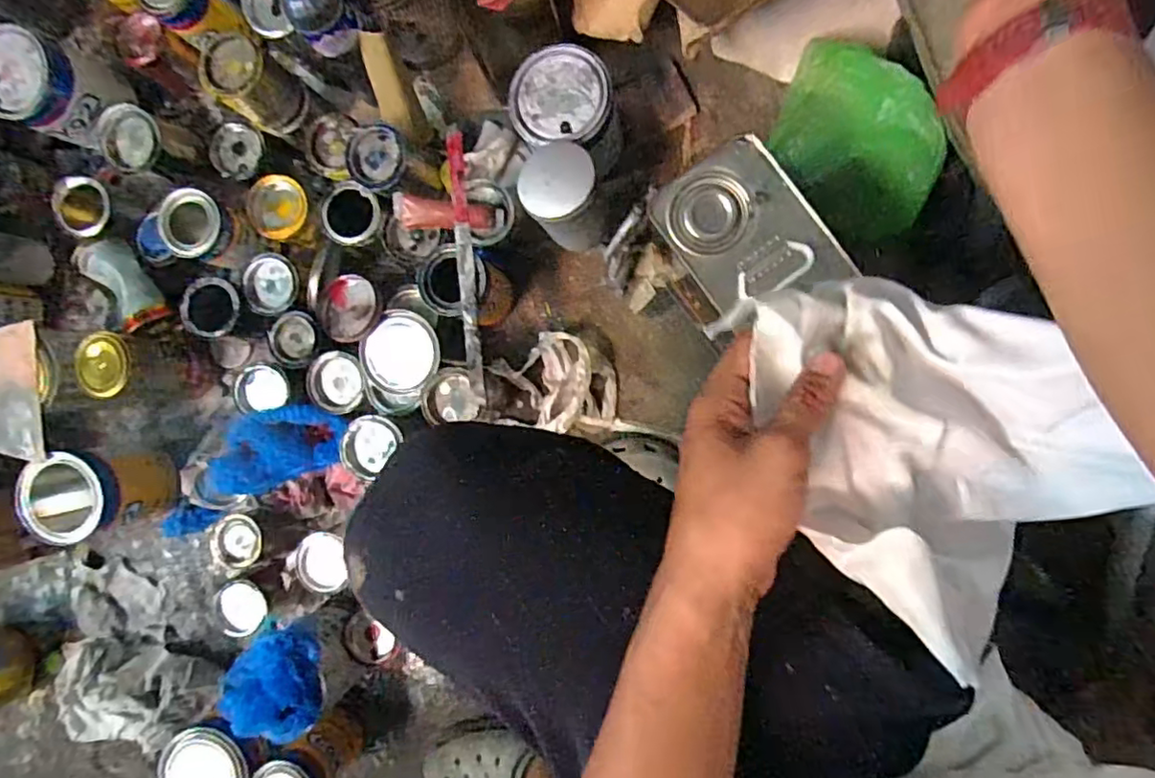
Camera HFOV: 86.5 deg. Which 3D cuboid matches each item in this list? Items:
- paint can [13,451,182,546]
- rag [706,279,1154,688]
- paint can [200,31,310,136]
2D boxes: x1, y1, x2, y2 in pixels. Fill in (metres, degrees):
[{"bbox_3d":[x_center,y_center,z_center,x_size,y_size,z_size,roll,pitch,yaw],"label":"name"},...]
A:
[{"bbox_3d":[-0.579,0.125,0.755,0.108,0.139,0.101,0,90,6],"label":"paint can"},{"bbox_3d":[0.193,0.025,0.357,0.236,0.077,0.164,42,94,5],"label":"rag"},{"bbox_3d":[-0.367,-0.345,0.698,0.075,0.085,0.072,0,90,6],"label":"paint can"}]

